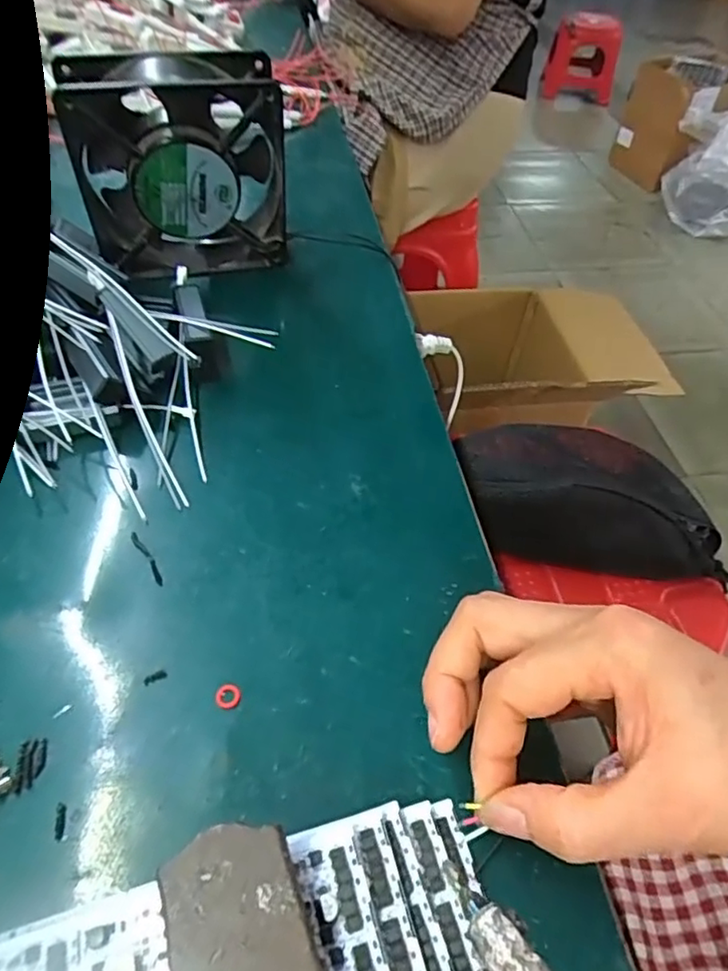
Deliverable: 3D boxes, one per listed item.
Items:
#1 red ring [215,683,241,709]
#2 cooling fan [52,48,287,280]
[{"bbox_3d":[-0.054,0.083,0.240,0.010,0.004,0.010,2,51,-2],"label":"red ring"},{"bbox_3d":[-0.108,-0.183,0.369,0.117,0.126,0.047,-10,52,-12],"label":"cooling fan"}]

